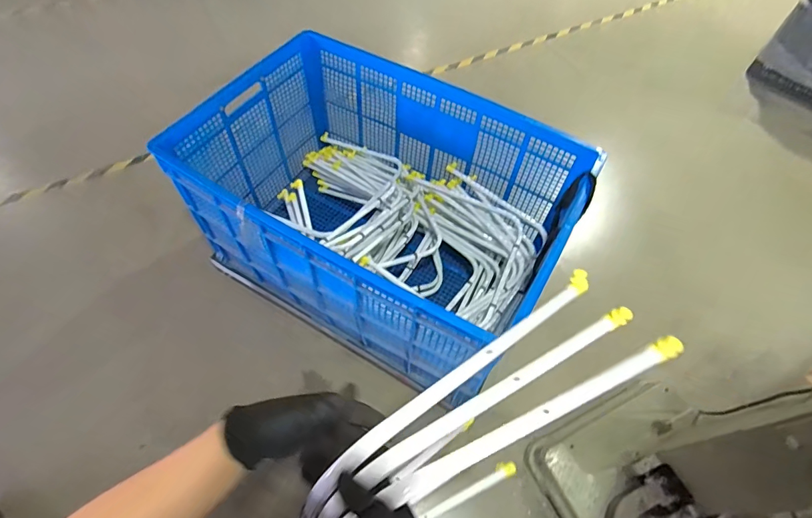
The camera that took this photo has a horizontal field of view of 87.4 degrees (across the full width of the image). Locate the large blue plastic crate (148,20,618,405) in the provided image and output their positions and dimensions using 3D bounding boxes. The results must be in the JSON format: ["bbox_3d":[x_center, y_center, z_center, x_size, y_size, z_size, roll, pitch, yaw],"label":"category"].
[{"bbox_3d":[-0.064,-0.149,1.329,1.014,0.553,0.689,26,60,13],"label":"large blue plastic crate"}]

